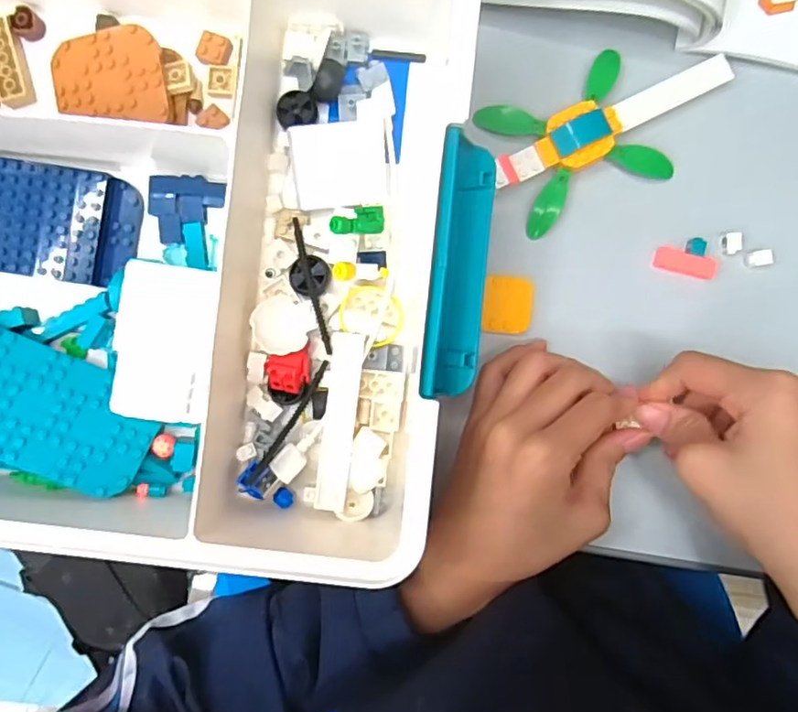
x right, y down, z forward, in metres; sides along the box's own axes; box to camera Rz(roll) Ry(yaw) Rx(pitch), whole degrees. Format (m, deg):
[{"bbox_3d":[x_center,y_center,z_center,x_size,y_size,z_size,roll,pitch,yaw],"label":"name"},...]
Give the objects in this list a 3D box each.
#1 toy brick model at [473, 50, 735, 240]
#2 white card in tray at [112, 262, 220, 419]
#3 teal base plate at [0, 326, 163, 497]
[{"bbox_3d":[0.120,-0.130,0.336,0.142,0.013,0.077,-23,88,0],"label":"toy brick model"},{"bbox_3d":[-0.121,-0.007,0.311,0.048,0.004,0.079,8,94,-4],"label":"white card in tray"},{"bbox_3d":[-0.196,0.026,0.320,0.128,0.005,0.062,23,70,-7],"label":"teal base plate"}]

